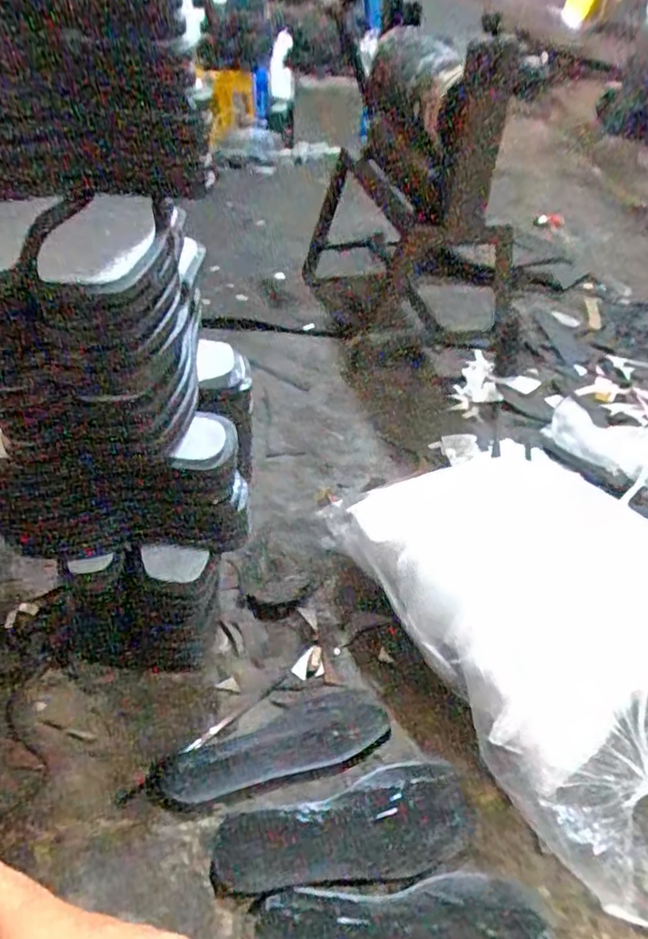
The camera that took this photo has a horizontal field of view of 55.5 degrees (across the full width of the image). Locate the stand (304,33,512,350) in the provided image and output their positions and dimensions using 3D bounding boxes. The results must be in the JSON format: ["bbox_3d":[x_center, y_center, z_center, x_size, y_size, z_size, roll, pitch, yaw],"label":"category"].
[{"bbox_3d":[0.160,-0.502,1.142,0.280,0.474,0.382,-12,44,-15],"label":"stand"}]

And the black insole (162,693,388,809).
[{"bbox_3d":[-0.047,0.273,0.615,0.225,0.008,0.087,-8,24,-21],"label":"black insole"}]

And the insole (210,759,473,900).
[{"bbox_3d":[0.017,0.314,0.537,0.221,0.007,0.084,-7,43,-10],"label":"insole"}]

